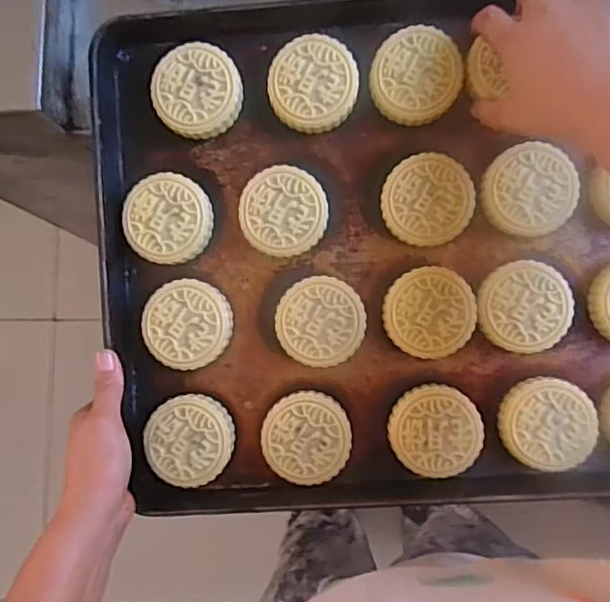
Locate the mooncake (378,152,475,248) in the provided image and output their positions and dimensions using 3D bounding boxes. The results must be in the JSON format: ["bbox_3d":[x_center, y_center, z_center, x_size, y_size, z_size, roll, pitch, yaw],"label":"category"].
[{"bbox_3d":[0.097,-0.079,0.491,0.070,0.029,0.068,-12,82,4],"label":"mooncake"}]

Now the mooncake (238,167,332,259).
[{"bbox_3d":[-0.016,-0.070,0.498,0.068,0.030,0.069,-1,83,5],"label":"mooncake"}]

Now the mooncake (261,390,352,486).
[{"bbox_3d":[0.001,0.109,0.494,0.068,0.025,0.070,-4,82,5],"label":"mooncake"}]

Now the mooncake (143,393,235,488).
[{"bbox_3d":[-0.093,0.112,0.495,0.068,0.018,0.070,-1,83,5],"label":"mooncake"}]

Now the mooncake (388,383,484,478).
[{"bbox_3d":[0.103,0.103,0.492,0.070,0.021,0.070,-5,82,5],"label":"mooncake"}]

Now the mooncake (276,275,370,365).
[{"bbox_3d":[0.013,0.017,0.497,0.069,0.028,0.069,-1,83,5],"label":"mooncake"}]

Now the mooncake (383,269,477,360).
[{"bbox_3d":[0.099,0.011,0.492,0.070,0.028,0.068,-5,82,5],"label":"mooncake"}]

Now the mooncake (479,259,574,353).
[{"bbox_3d":[0.173,0.005,0.490,0.070,0.026,0.068,-1,83,5],"label":"mooncake"}]

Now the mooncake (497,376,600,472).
[{"bbox_3d":[0.192,0.097,0.487,0.074,0.021,0.068,-1,83,5],"label":"mooncake"}]

